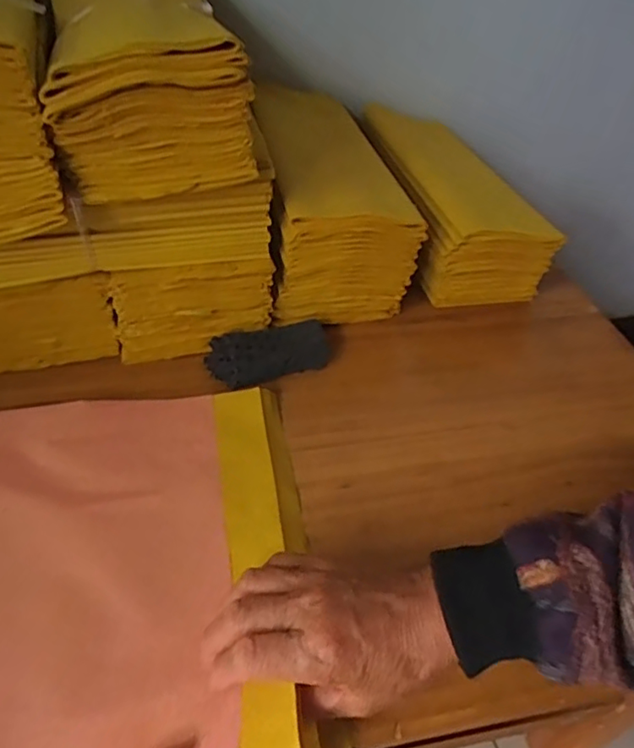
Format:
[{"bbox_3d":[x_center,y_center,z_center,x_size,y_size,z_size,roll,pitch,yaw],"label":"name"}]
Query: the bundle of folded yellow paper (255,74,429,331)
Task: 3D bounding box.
[{"bbox_3d":[0.003,-0.201,0.663,0.141,0.146,0.300,-5,44,-12],"label":"bundle of folded yellow paper"}]

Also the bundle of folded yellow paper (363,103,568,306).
[{"bbox_3d":[0.158,-0.215,0.719,0.131,0.112,0.314,-6,44,-13],"label":"bundle of folded yellow paper"}]

